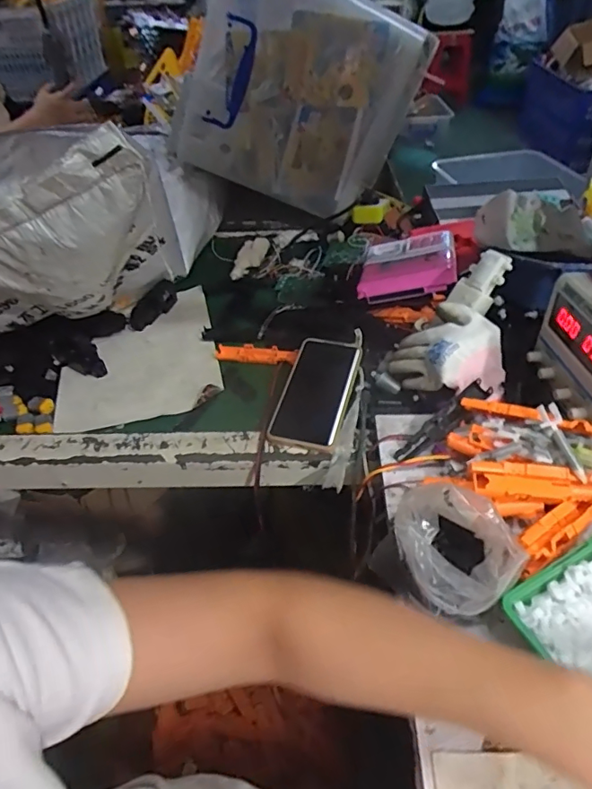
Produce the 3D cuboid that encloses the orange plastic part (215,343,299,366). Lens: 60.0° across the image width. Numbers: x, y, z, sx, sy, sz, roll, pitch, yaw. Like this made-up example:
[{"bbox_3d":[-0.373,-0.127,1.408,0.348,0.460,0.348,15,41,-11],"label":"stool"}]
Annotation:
[{"bbox_3d":[-0.054,-0.056,0.701,0.115,0.011,0.033,4,44,7],"label":"orange plastic part"}]

